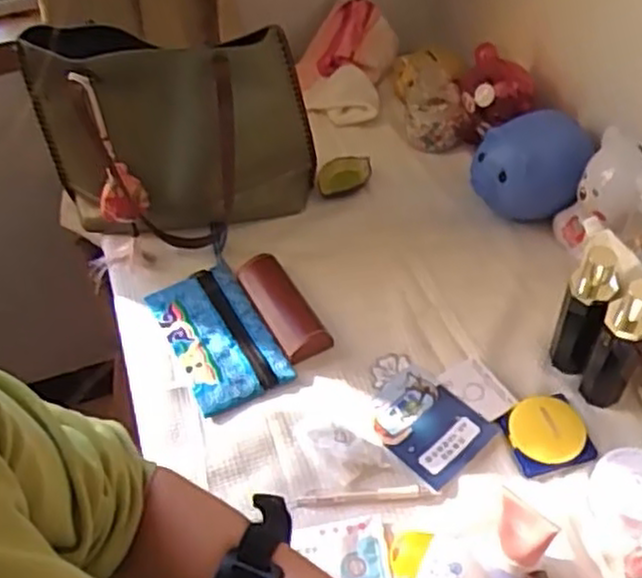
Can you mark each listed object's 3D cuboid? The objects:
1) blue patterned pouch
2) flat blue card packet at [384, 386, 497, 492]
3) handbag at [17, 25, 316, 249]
[{"bbox_3d":[-0.125,0.058,0.900,0.111,0.015,0.194,-24,53,-16],"label":"blue patterned pouch"},{"bbox_3d":[0.131,0.160,0.799,0.074,0.013,0.097,34,59,28],"label":"flat blue card packet"},{"bbox_3d":[-0.178,-0.181,0.929,0.333,0.287,0.101,-7,50,-3],"label":"handbag"}]

